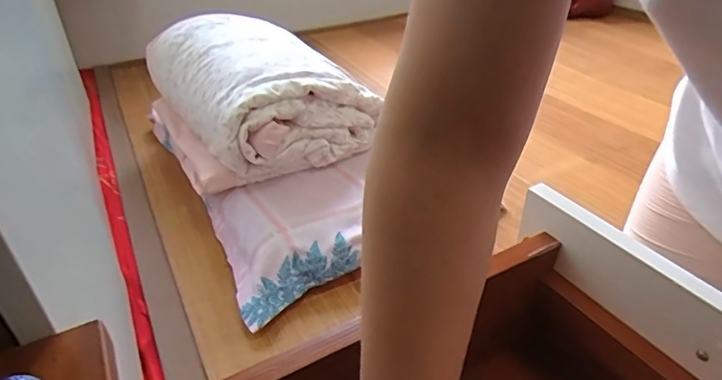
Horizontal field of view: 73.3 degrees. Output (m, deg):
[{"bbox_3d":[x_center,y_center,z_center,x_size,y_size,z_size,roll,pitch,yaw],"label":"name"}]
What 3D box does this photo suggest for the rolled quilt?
[{"bbox_3d":[-0.220,-0.188,0.938,0.303,0.177,0.444,-25,40,-31],"label":"rolled quilt"}]

